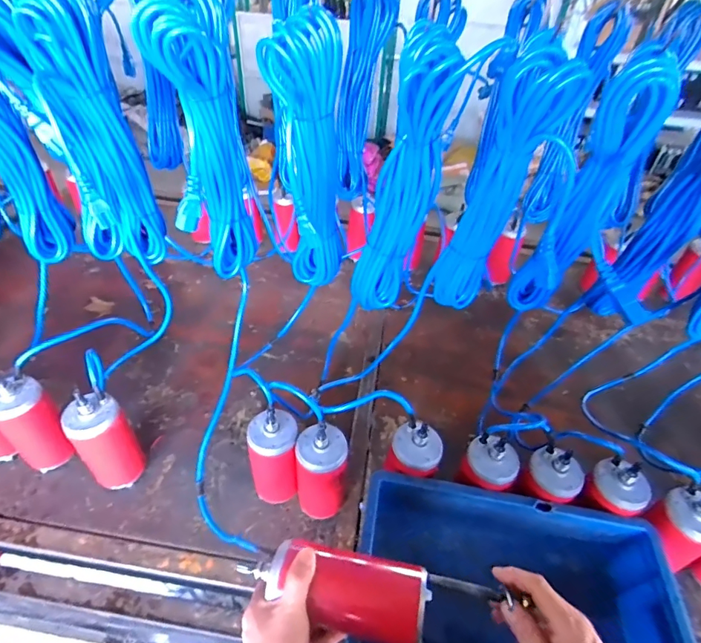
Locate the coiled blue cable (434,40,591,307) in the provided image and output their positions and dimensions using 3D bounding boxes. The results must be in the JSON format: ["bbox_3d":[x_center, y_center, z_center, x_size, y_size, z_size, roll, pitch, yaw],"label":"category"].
[{"bbox_3d":[0.175,-0.142,0.539,0.102,0.344,0.074,19,45,15],"label":"coiled blue cable"}]

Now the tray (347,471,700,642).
[{"bbox_3d":[0.198,0.413,0.575,0.395,0.194,0.295,9,43,5],"label":"tray"}]

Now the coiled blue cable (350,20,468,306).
[{"bbox_3d":[0.061,-0.151,0.538,0.089,0.345,0.056,14,44,9],"label":"coiled blue cable"}]

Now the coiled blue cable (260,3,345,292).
[{"bbox_3d":[-0.053,-0.190,0.561,0.084,0.340,0.064,-29,53,-31],"label":"coiled blue cable"}]

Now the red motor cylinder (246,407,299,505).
[{"bbox_3d":[-0.121,0.222,0.690,0.076,0.190,0.072,-11,45,-17],"label":"red motor cylinder"}]

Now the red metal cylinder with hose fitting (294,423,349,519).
[{"bbox_3d":[-0.040,0.234,0.669,0.084,0.173,0.088,2,49,-2],"label":"red metal cylinder with hose fitting"}]

